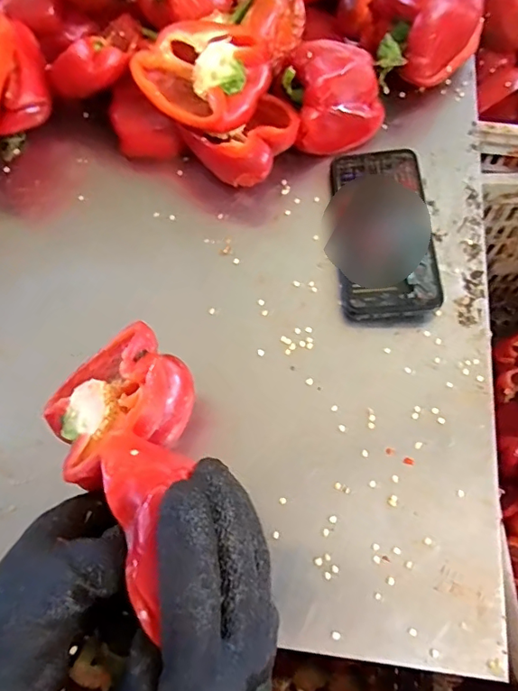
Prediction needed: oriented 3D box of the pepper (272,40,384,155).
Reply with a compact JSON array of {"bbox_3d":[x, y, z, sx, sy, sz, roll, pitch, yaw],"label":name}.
[{"bbox_3d":[0.066,-0.226,0.466,0.090,0.075,0.069,-19,67,-5],"label":"pepper"}]

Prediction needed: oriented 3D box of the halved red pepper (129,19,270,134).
[{"bbox_3d":[-0.054,-0.236,0.442,0.107,0.040,0.088,31,72,14],"label":"halved red pepper"}]

